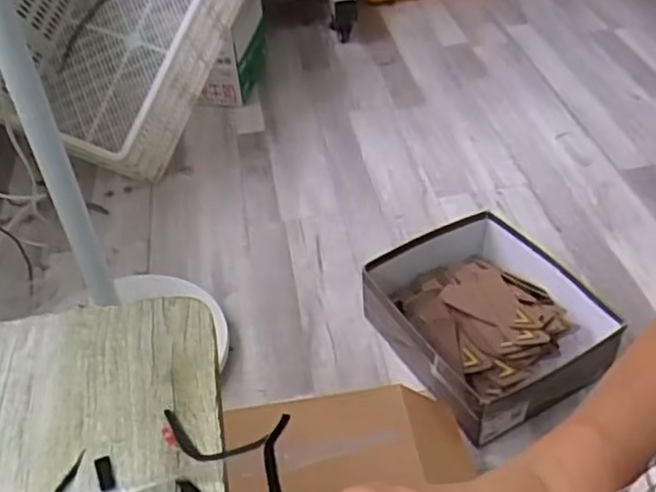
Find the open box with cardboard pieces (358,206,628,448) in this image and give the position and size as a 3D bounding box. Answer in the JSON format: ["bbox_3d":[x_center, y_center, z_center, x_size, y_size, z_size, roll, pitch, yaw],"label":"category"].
[{"bbox_3d":[0.251,0.122,1.134,0.293,0.121,0.337,-22,45,-18],"label":"open box with cardboard pieces"}]

